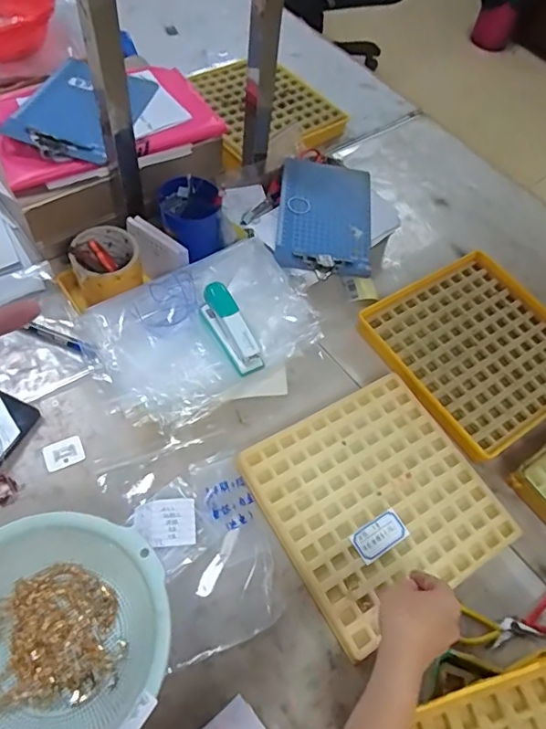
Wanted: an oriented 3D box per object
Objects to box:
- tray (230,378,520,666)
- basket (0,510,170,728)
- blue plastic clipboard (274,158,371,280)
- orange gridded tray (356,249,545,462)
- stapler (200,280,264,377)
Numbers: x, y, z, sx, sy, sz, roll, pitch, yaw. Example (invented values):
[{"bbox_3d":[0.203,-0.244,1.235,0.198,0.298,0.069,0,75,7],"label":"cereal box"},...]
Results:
[{"bbox_3d":[0.128,0.161,0.625,0.258,0.013,0.253,-26,65,-18],"label":"tray"},{"bbox_3d":[-0.213,0.270,0.491,0.218,0.097,0.217,2,59,-3],"label":"basket"},{"bbox_3d":[0.081,-0.235,0.816,0.147,0.033,0.222,5,59,-2],"label":"blue plastic clipboard"},{"bbox_3d":[0.313,-0.029,0.770,0.283,0.032,0.270,-30,66,-20],"label":"orange gridded tray"},{"bbox_3d":[-0.055,-0.045,0.666,0.032,0.060,0.120,-26,66,-20],"label":"stapler"}]

